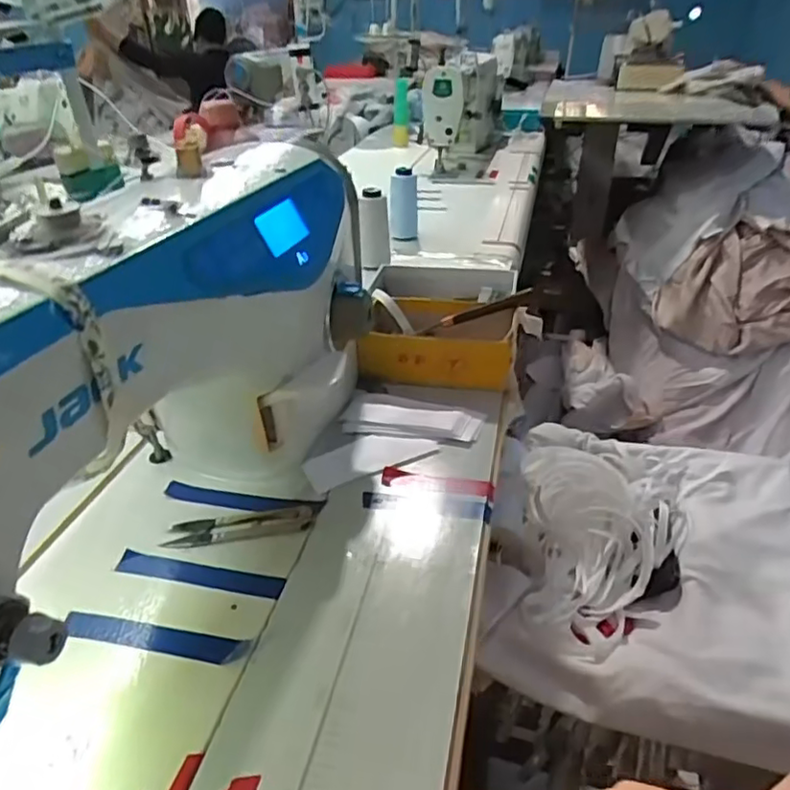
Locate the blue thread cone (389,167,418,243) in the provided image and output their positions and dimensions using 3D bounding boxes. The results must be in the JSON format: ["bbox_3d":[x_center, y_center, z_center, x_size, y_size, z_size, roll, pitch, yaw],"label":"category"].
[{"bbox_3d":[0.014,-0.310,1.003,0.045,0.104,0.052,0,32,3],"label":"blue thread cone"}]

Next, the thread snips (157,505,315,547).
[{"bbox_3d":[-0.109,0.092,0.437,0.101,0.010,0.025,-5,32,-6],"label":"thread snips"}]

